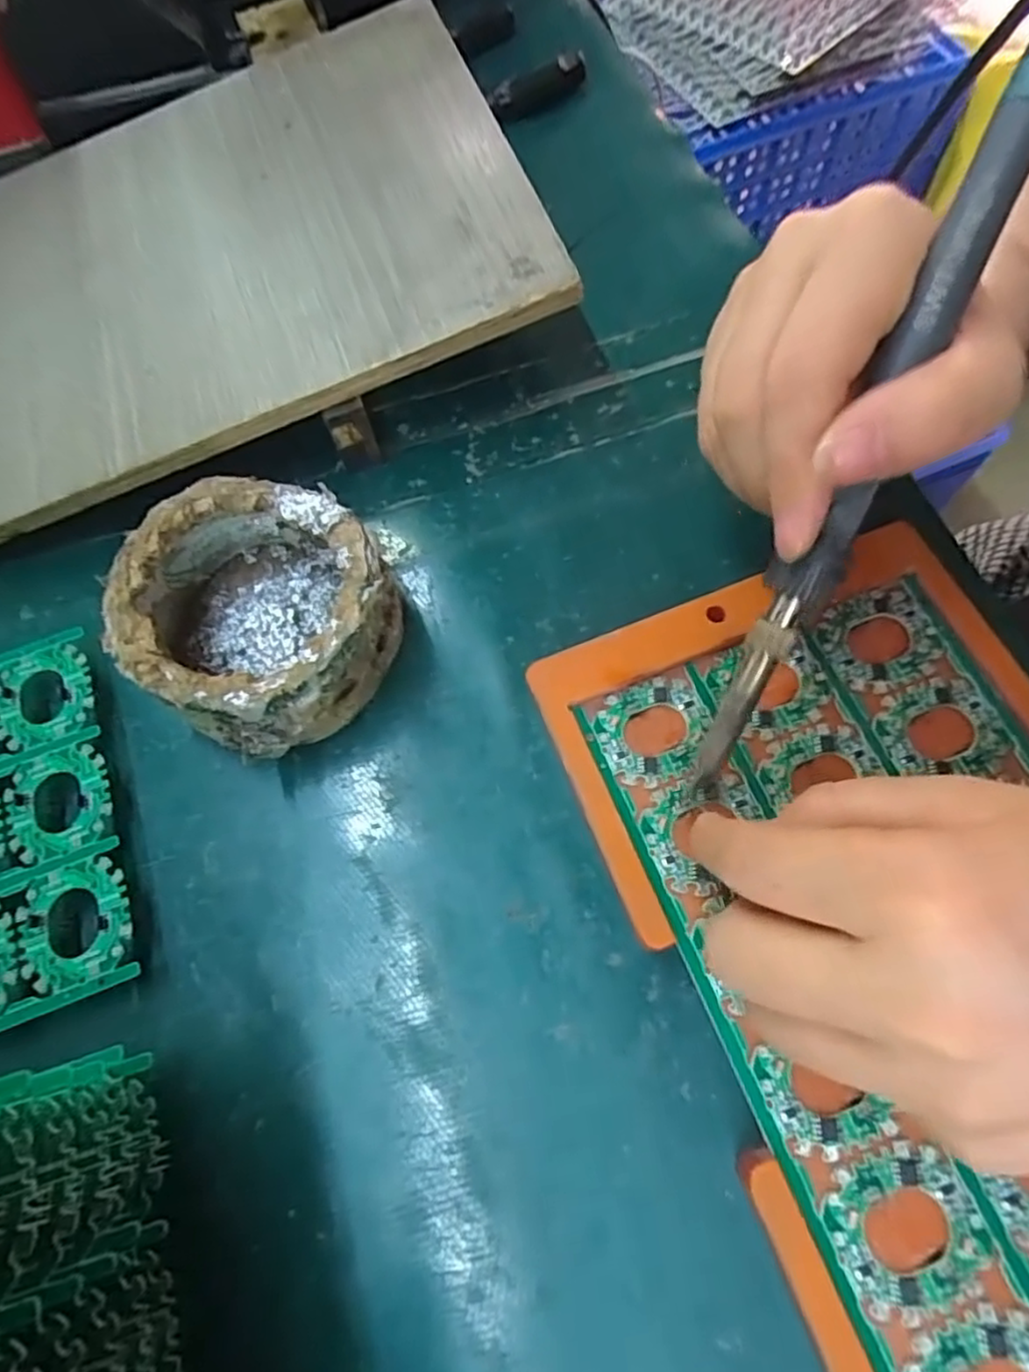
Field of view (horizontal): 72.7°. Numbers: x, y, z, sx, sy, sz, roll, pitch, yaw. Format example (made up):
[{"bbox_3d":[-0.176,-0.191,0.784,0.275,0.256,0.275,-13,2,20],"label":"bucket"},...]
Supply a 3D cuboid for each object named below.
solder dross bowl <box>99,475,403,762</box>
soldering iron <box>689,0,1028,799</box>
[{"bbox_3d":[-0.083,-0.024,0.234,0.079,0.040,0.087,-43,72,-14],"label":"solder dross bowl"},{"bbox_3d":[0.082,-0.060,0.173,0.023,0.016,0.197,21,109,11],"label":"soldering iron"}]

